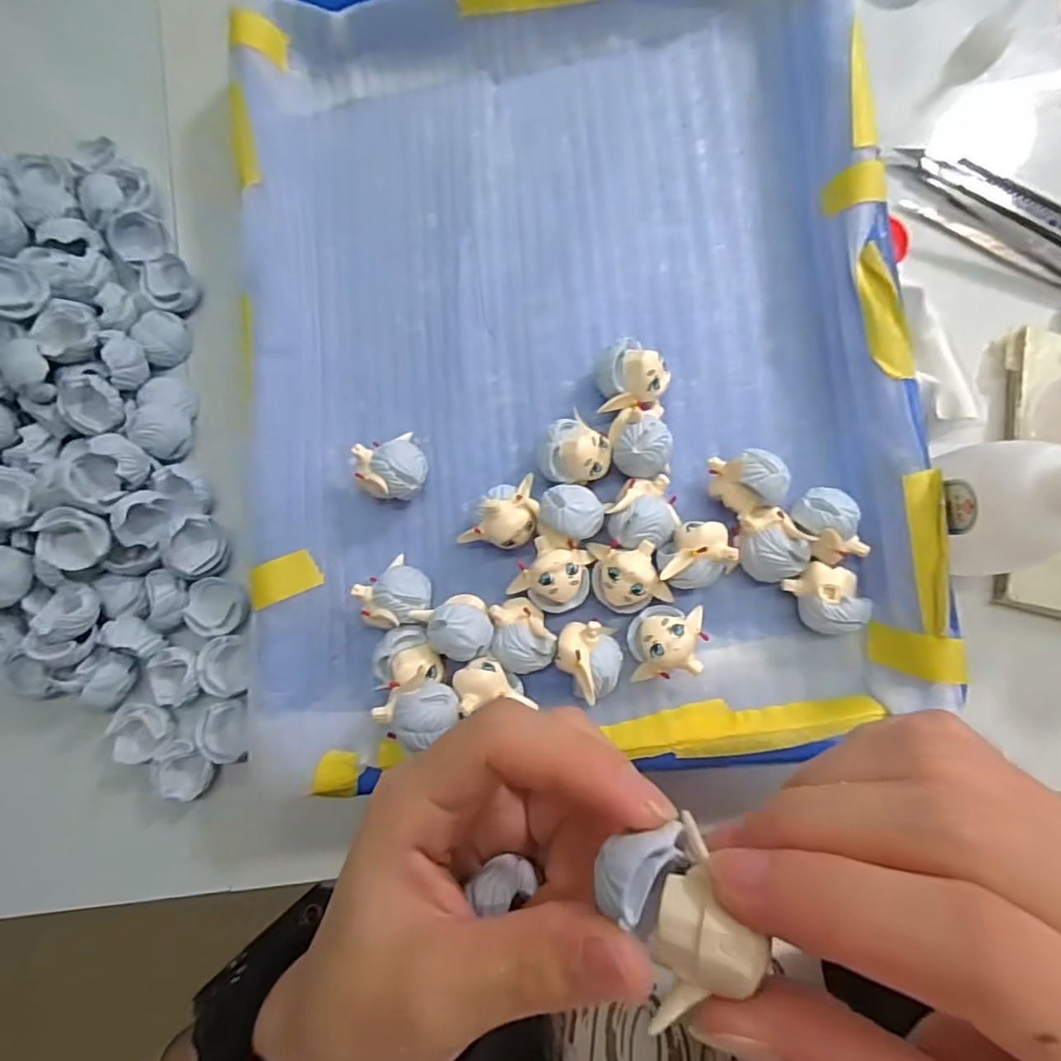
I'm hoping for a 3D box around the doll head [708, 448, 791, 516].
[{"bbox_3d":[0.082,-0.018,0.220,0.027,0.027,0.021,-6,84,5],"label":"doll head"}]

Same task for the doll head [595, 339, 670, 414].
[{"bbox_3d":[0.040,-0.060,0.227,0.028,0.020,0.024,-6,84,5],"label":"doll head"}]

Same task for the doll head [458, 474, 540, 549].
[{"bbox_3d":[-0.009,-0.005,0.225,0.023,0.024,0.035,34,89,7],"label":"doll head"}]

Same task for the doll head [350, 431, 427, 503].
[{"bbox_3d":[-0.055,-0.024,0.232,0.027,0.021,0.024,-10,84,4],"label":"doll head"}]

